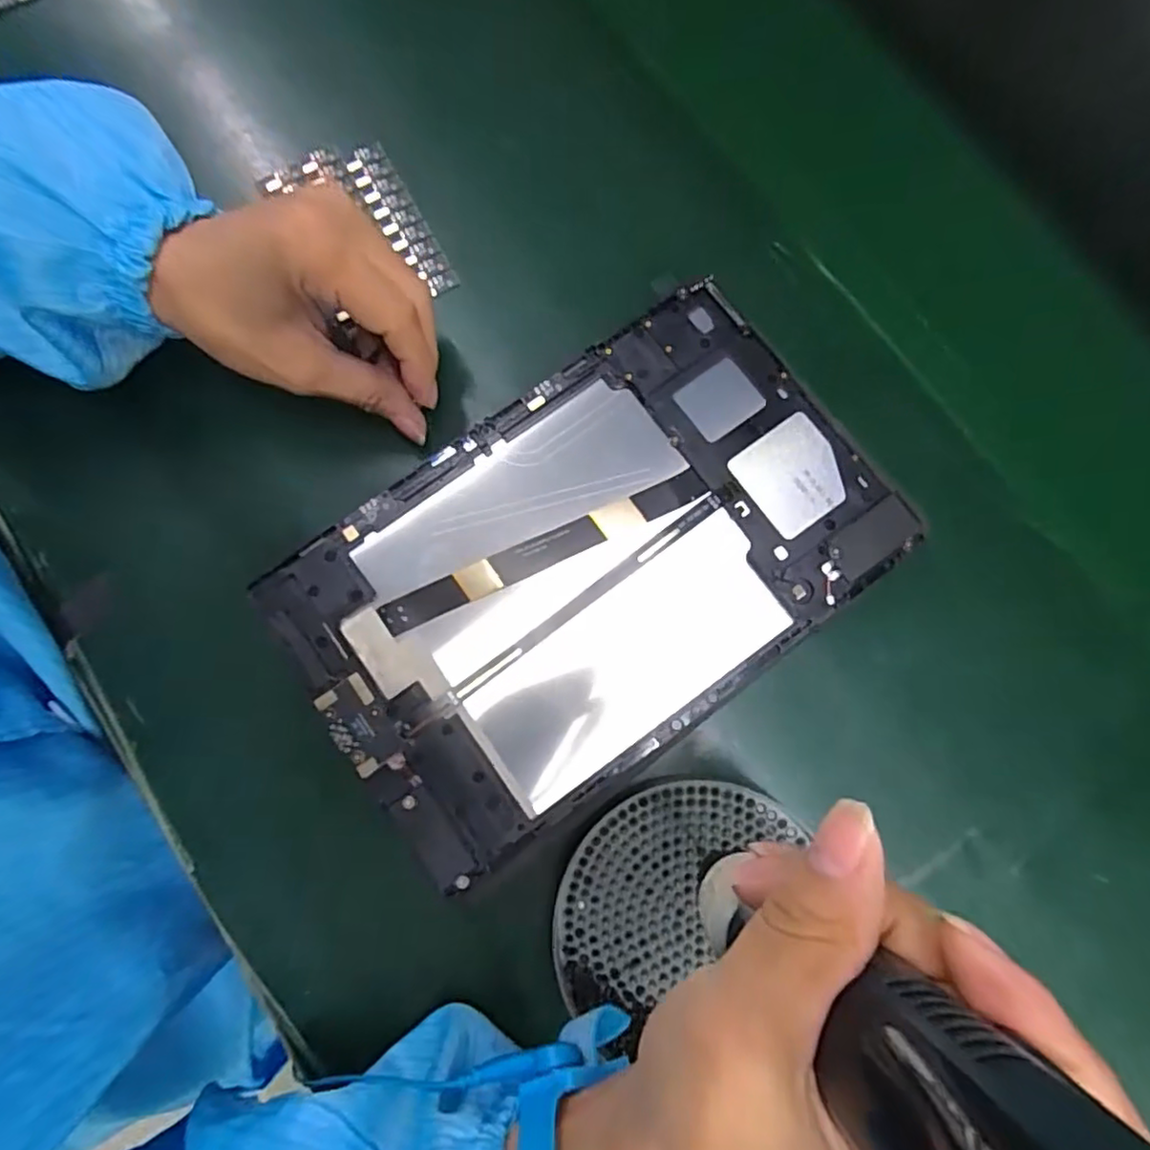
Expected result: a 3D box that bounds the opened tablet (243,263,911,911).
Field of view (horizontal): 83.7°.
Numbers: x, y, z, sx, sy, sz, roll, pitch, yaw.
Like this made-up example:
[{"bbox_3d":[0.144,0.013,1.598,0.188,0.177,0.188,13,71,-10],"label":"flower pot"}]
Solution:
[{"bbox_3d":[0.004,-0.005,0.266,0.234,0.008,0.145,-37,83,-5],"label":"opened tablet"}]

